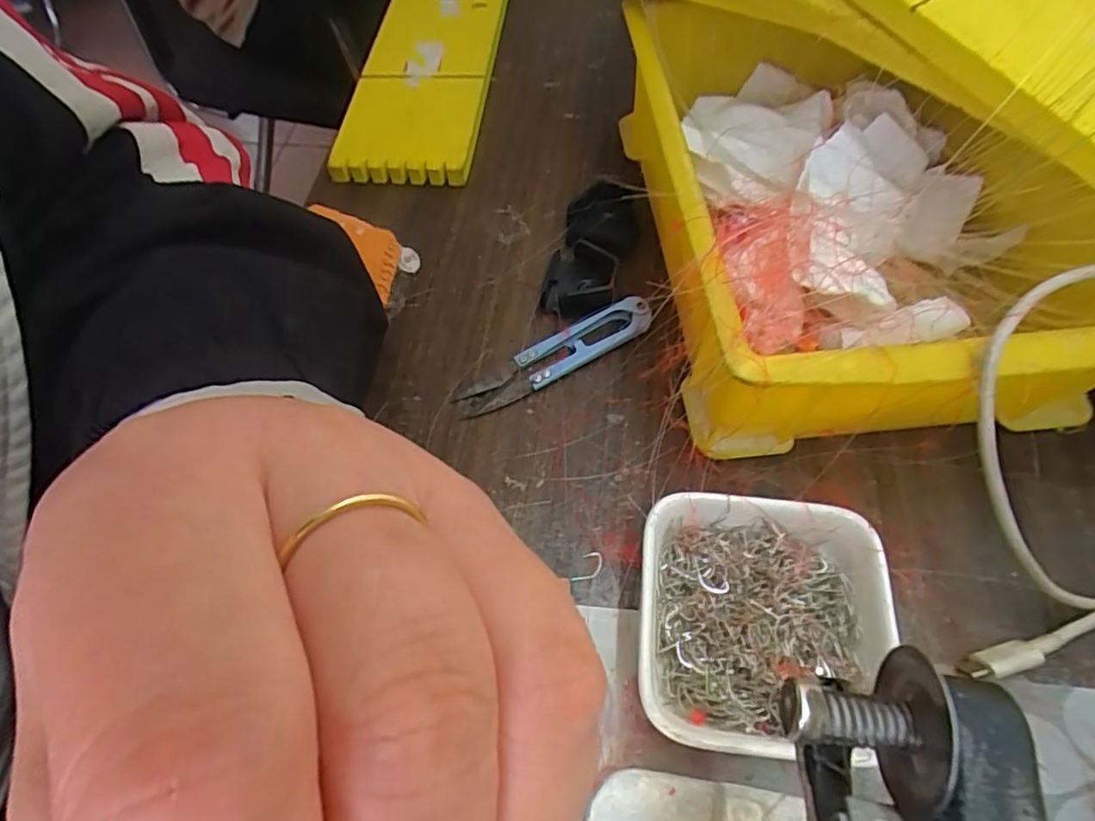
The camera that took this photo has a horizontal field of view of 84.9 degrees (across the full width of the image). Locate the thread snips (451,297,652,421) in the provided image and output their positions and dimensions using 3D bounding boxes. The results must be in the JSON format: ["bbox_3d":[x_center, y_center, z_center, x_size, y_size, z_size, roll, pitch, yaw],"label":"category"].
[{"bbox_3d":[0.004,-0.026,0.283,0.099,0.009,0.022,-27,63,-13],"label":"thread snips"}]

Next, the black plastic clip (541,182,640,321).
[{"bbox_3d":[0.023,-0.083,0.309,0.037,0.016,0.086,16,62,11],"label":"black plastic clip"}]

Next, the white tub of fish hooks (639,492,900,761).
[{"bbox_3d":[0.073,0.074,0.211,0.081,0.031,0.080,4,60,4],"label":"white tub of fish hooks"}]

